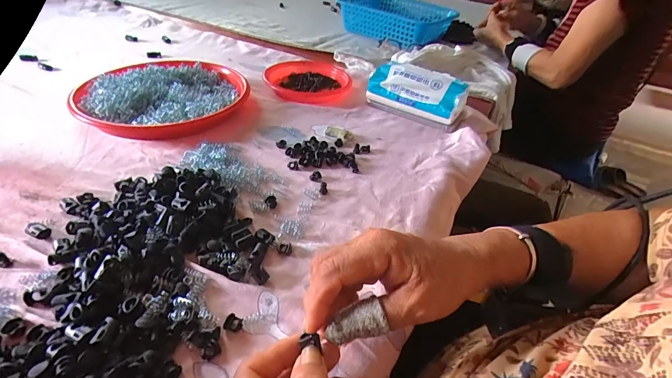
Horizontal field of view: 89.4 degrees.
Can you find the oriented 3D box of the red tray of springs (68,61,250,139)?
[{"bbox_3d":[-0.269,-0.155,0.551,0.237,0.034,0.241,0,38,-8],"label":"red tray of springs"}]

